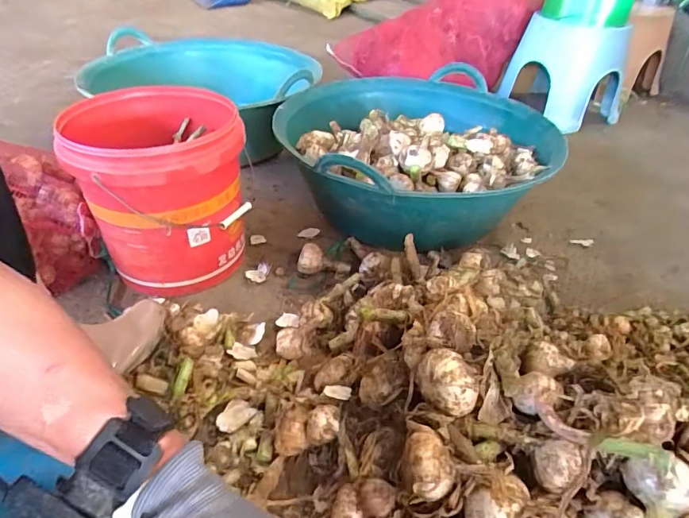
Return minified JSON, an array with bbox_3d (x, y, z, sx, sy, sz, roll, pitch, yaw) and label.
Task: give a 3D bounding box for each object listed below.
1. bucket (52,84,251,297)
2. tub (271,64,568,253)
[{"bbox_3d":[-0.293,-0.115,0.745,0.239,0.253,0.290,-11,40,-18],"label":"bucket"},{"bbox_3d":[0.151,-0.204,0.933,0.516,0.204,0.536,2,37,-2],"label":"tub"}]

